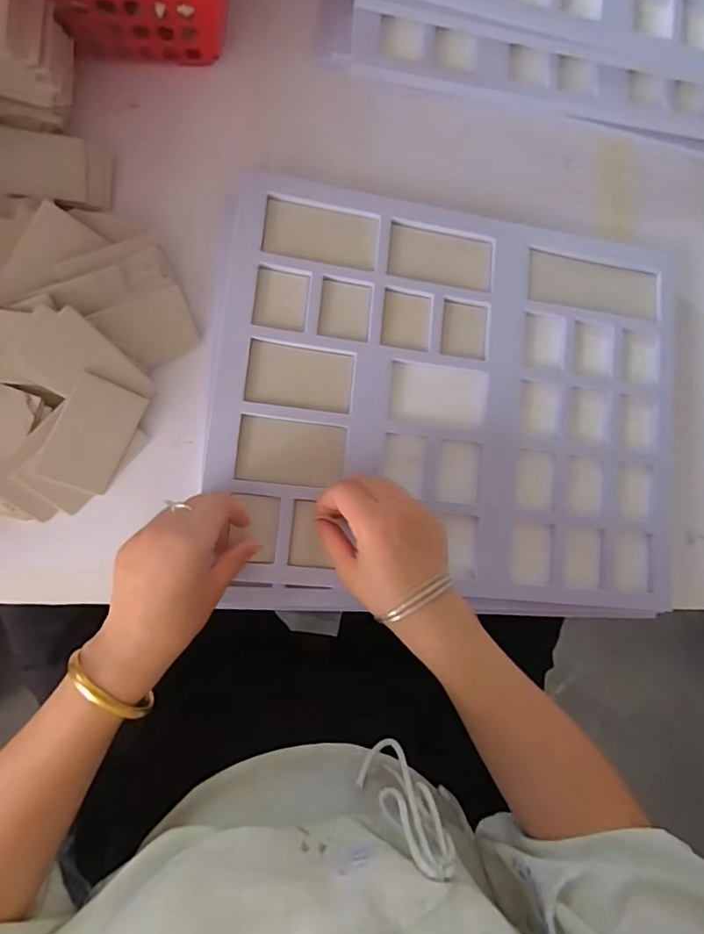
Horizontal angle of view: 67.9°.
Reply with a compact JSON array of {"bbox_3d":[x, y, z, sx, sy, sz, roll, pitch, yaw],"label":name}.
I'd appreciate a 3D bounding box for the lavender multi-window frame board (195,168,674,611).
[{"bbox_3d":[0.098,-0.062,0.468,0.420,0.027,0.343,6,86,-8],"label":"lavender multi-window frame board"}]

